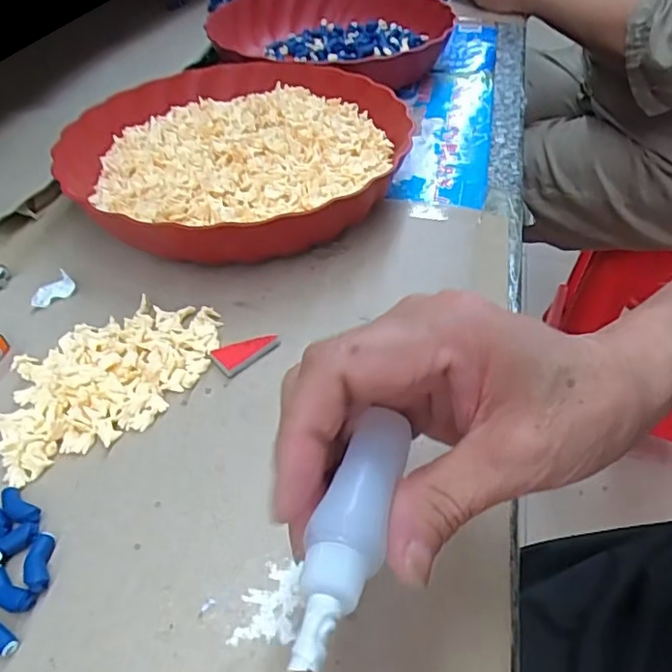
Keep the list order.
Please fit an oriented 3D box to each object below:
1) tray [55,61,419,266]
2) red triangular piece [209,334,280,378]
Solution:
[{"bbox_3d":[-0.075,-0.133,0.424,0.235,0.048,0.234,16,47,13],"label":"tray"},{"bbox_3d":[-0.048,0.008,0.313,0.035,0.007,0.020,-29,53,-27],"label":"red triangular piece"}]

